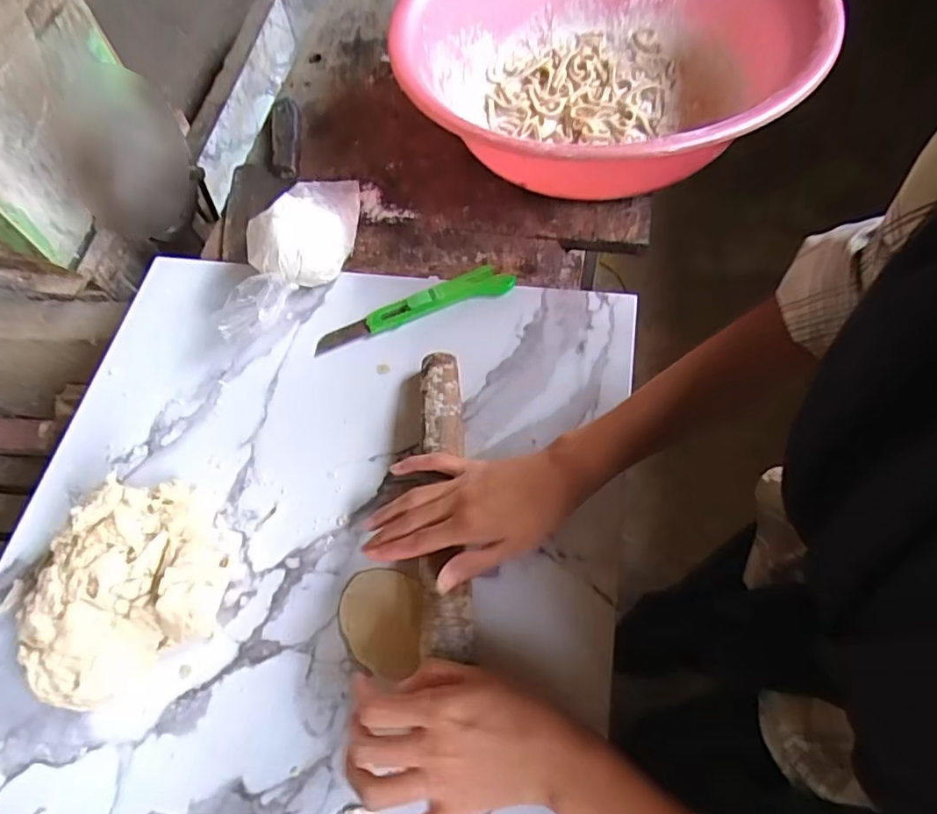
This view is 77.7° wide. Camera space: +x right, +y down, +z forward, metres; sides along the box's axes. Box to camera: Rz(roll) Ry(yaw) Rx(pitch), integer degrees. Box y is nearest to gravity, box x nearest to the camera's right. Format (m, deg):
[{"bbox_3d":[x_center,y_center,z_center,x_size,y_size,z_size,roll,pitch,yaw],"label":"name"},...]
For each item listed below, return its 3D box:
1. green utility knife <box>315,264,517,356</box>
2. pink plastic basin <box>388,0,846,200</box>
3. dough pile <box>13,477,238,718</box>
[{"bbox_3d":[-0.051,-0.095,0.547,0.191,0.018,0.032,-18,61,-5],"label":"green utility knife"},{"bbox_3d":[0.135,-0.378,0.622,0.409,0.133,0.434,-2,61,4],"label":"pink plastic basin"},{"bbox_3d":[-0.258,0.130,0.425,0.146,0.064,0.138,-2,61,4],"label":"dough pile"}]

